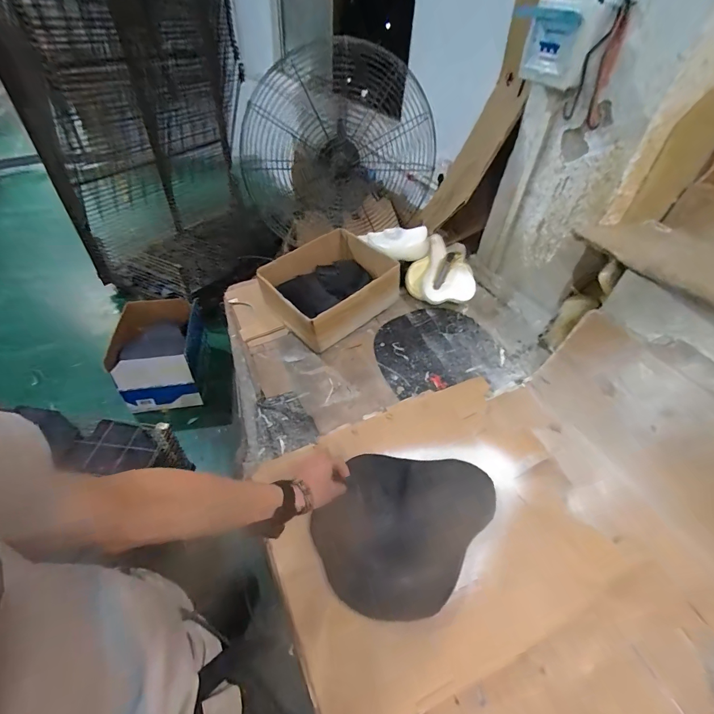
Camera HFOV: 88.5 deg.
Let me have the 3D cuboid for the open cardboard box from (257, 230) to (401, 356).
[{"bbox_3d":[-0.074,-0.218,1.089,0.346,0.175,0.308,-31,56,-29],"label":"open cardboard box"}]

